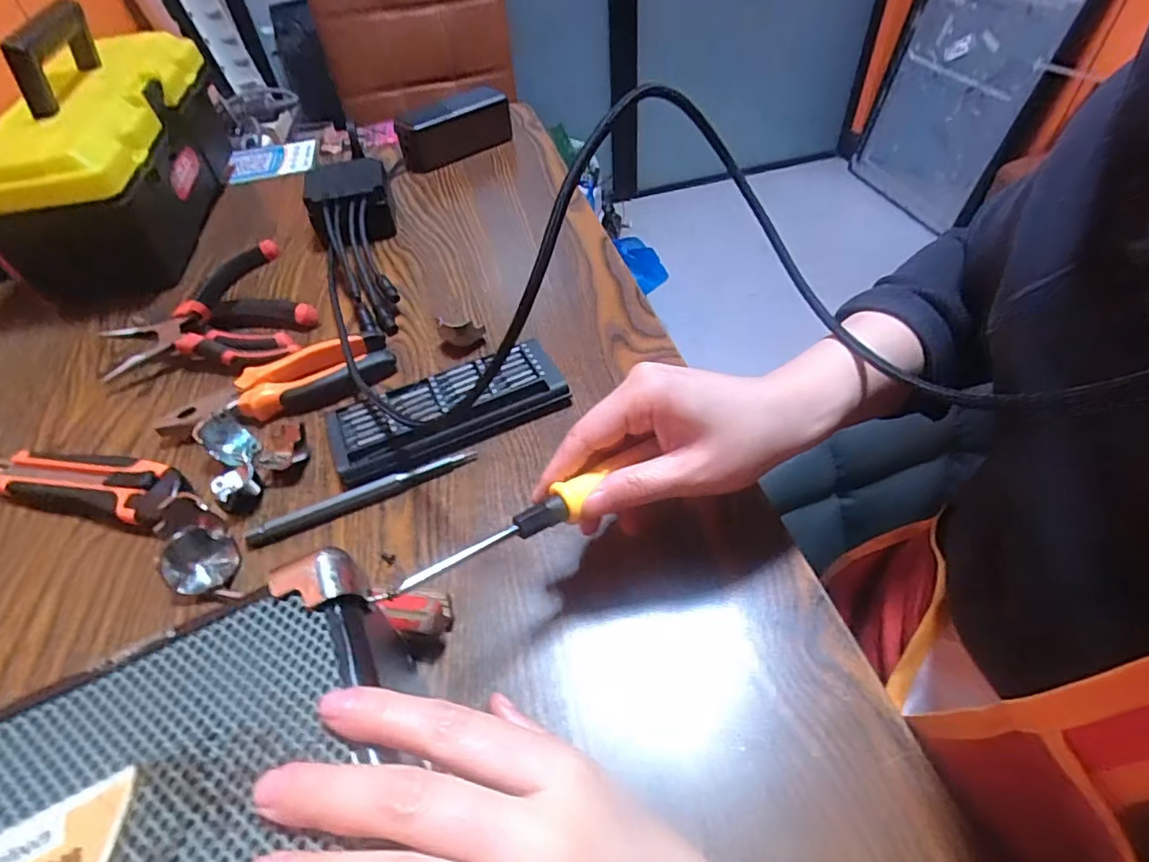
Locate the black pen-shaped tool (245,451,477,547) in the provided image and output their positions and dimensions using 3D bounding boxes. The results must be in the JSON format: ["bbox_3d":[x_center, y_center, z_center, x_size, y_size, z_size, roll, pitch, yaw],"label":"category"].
[{"bbox_3d":[-0.127,0.037,0.342,0.136,0.012,0.011,-23,51,-15],"label":"black pen-shaped tool"}]

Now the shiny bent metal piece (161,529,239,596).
[{"bbox_3d":[-0.206,0.072,0.310,0.029,0.024,0.034,26,55,25],"label":"shiny bent metal piece"}]

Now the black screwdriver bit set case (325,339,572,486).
[{"bbox_3d":[-0.085,-0.015,0.382,0.155,0.016,0.069,-21,50,-13],"label":"black screwdriver bit set case"}]

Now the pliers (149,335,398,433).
[{"bbox_3d":[-0.212,-0.032,0.409,0.155,0.020,0.061,-17,49,-10],"label":"pliers"}]

